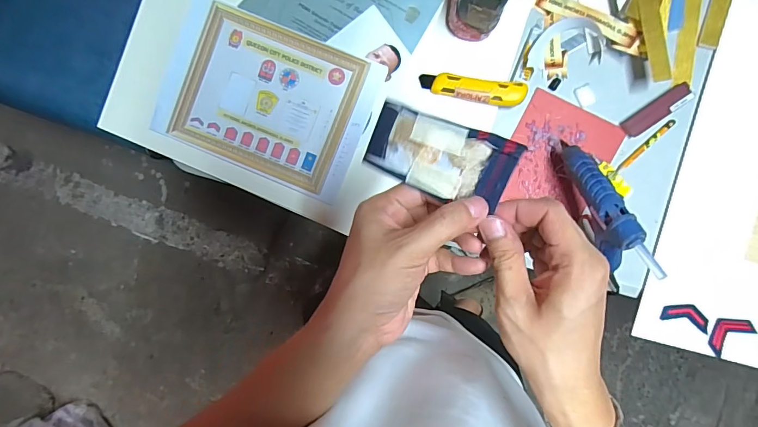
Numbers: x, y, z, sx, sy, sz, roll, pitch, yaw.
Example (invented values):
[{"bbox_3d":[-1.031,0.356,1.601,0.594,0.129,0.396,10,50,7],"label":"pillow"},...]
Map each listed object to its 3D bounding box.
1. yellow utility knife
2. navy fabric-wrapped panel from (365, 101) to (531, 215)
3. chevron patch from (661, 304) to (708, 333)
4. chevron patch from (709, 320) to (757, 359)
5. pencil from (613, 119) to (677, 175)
[{"bbox_3d":[0.131,-0.174,0.586,0.144,0.019,0.034,9,95,3],"label":"yellow utility knife"},{"bbox_3d":[0.040,-0.038,0.283,0.099,0.005,0.049,23,107,19],"label":"navy fabric-wrapped panel"},{"bbox_3d":[0.432,0.143,0.584,0.065,0.006,0.030,17,95,3],"label":"chevron patch"},{"bbox_3d":[0.488,0.165,0.584,0.065,0.009,0.041,-36,82,2],"label":"chevron patch"},{"bbox_3d":[0.369,-0.091,0.583,0.013,0.010,0.102,45,95,1],"label":"pencil"}]

